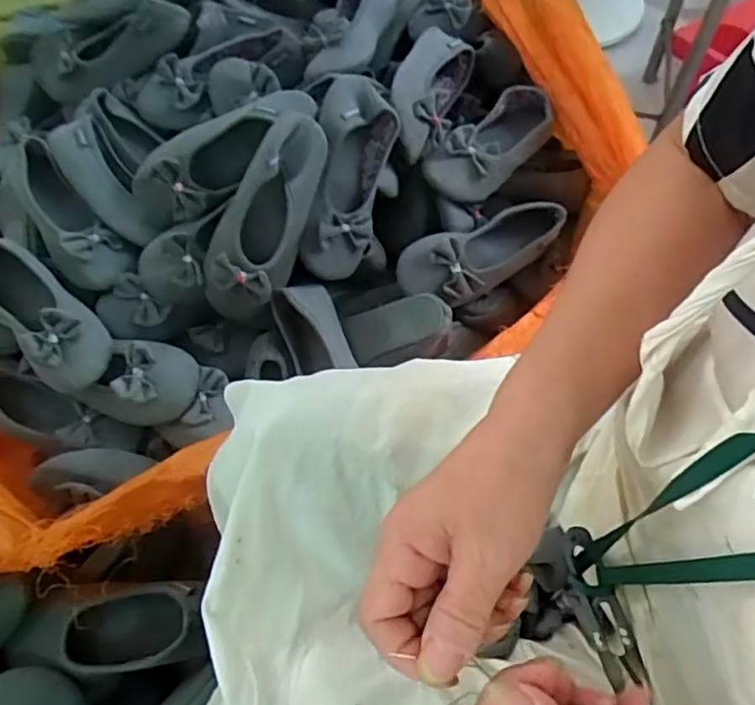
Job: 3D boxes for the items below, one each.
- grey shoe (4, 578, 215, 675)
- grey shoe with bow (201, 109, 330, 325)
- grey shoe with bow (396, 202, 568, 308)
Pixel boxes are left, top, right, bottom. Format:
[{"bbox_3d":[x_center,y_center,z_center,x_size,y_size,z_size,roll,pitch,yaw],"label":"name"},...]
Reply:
[{"bbox_3d":[-0.275,0.278,0.637,0.208,0.071,0.079,-3,58,-1],"label":"grey shoe"},{"bbox_3d":[-0.128,-0.153,0.722,0.082,0.069,0.249,29,100,17],"label":"grey shoe with bow"},{"bbox_3d":[0.134,-0.129,0.810,0.222,0.057,0.082,-21,60,-12],"label":"grey shoe with bow"}]

